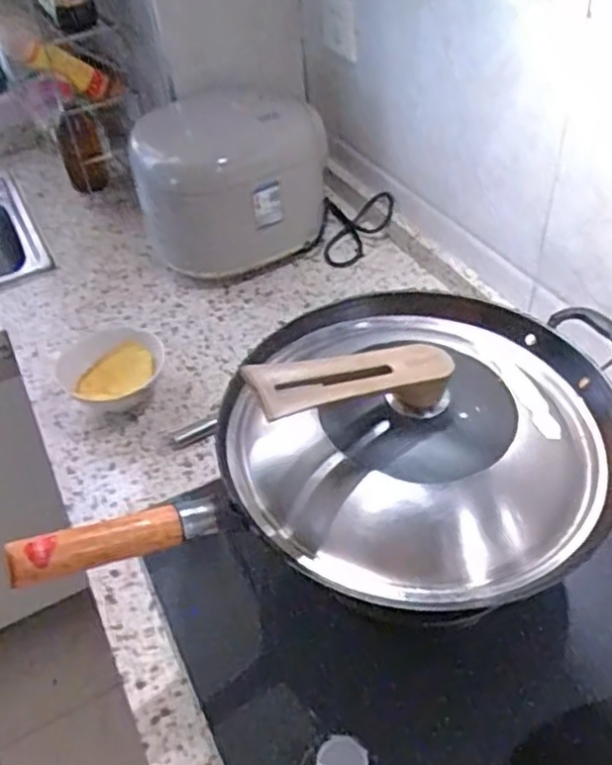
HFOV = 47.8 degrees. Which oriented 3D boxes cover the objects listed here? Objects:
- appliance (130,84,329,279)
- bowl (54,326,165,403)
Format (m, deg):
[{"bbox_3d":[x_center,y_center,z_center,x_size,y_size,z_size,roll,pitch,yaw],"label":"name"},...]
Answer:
[{"bbox_3d":[-0.120,-0.306,1.074,0.260,0.217,0.247,-12,45,-5],"label":"appliance"},{"bbox_3d":[-0.250,-0.016,0.893,0.134,0.053,0.140,-3,44,3],"label":"bowl"}]

